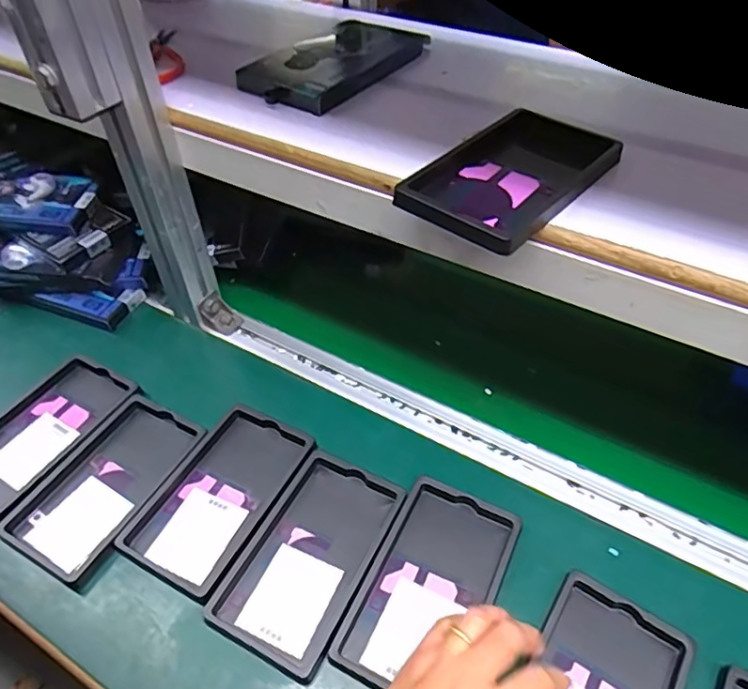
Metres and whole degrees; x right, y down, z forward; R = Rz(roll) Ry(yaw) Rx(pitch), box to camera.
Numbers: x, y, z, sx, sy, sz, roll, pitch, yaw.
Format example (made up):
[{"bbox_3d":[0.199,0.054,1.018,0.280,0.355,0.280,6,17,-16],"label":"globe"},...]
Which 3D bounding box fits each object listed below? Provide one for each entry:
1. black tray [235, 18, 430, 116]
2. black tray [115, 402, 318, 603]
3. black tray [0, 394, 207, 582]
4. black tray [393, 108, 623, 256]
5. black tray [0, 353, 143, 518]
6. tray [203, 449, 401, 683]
[{"bbox_3d":[-0.034,-0.269,0.539,0.101,0.019,0.184,29,53,26],"label":"black tray"},{"bbox_3d":[-0.129,0.127,0.492,0.097,0.011,0.157,22,52,20],"label":"black tray"},{"bbox_3d":[-0.232,0.118,0.503,0.093,0.012,0.158,20,52,19],"label":"black tray"},{"bbox_3d":[0.098,-0.125,0.413,0.104,0.015,0.164,33,55,28],"label":"black tray"},{"bbox_3d":[-0.311,0.079,0.540,0.102,0.014,0.157,23,53,22],"label":"black tray"},{"bbox_3d":[-0.049,0.165,0.454,0.094,0.011,0.158,21,52,20],"label":"tray"}]

